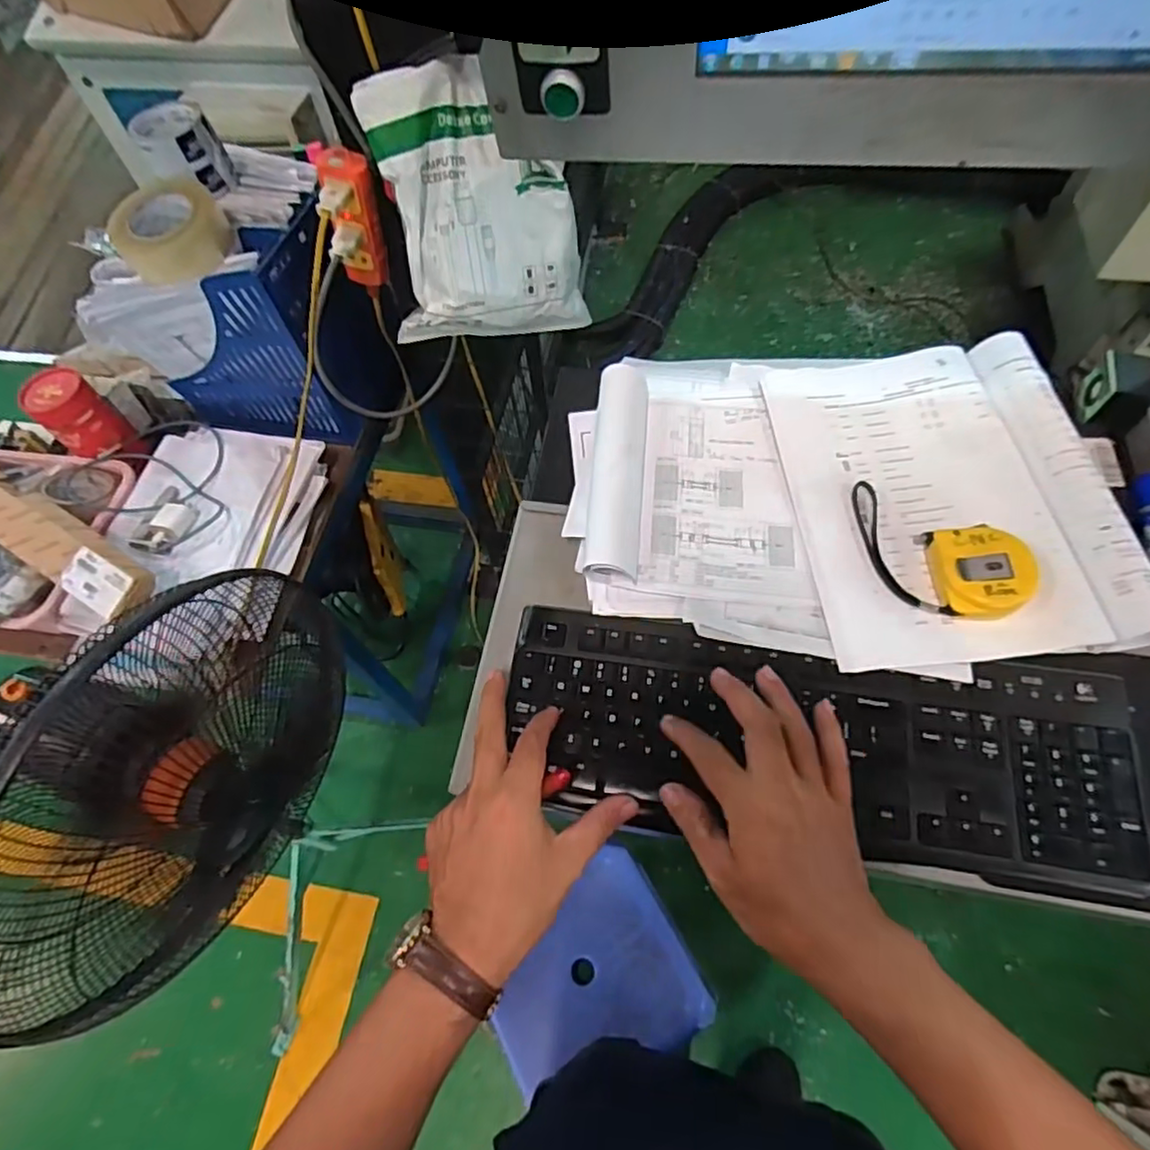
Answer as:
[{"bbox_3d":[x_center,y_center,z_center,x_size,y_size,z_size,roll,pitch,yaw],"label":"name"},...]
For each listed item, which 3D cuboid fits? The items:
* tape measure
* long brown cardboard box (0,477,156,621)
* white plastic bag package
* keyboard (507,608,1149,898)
[{"bbox_3d":[0.274,-0.018,0.505,0.139,0.032,0.081,34,69,20],"label":"tape measure"},{"bbox_3d":[-0.784,-0.089,0.897,0.592,0.046,0.081,26,67,17],"label":"long brown cardboard box"},{"bbox_3d":[-0.092,-0.382,0.700,0.228,0.257,0.045,-10,36,-11],"label":"white plastic bag package"},{"bbox_3d":[0.167,0.117,0.477,0.439,0.018,0.150,9,63,9],"label":"keyboard"}]

